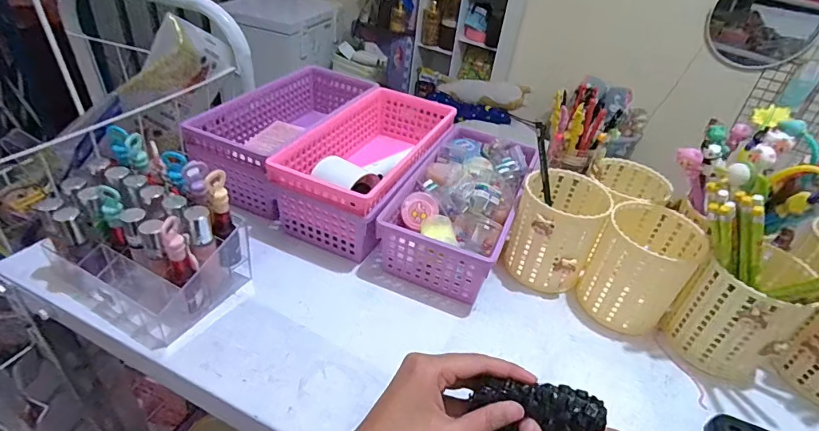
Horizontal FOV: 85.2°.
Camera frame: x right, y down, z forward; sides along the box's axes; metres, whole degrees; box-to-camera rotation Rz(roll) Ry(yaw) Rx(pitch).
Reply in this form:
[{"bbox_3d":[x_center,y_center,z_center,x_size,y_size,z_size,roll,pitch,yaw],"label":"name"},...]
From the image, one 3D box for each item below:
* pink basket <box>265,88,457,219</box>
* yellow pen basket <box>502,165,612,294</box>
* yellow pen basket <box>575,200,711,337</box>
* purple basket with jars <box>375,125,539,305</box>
[{"bbox_3d":[-0.039,-0.072,0.531,0.116,0.067,0.250,20,38,16],"label":"pink basket"},{"bbox_3d":[0.151,0.017,0.466,0.079,0.103,0.089,23,39,20],"label":"yellow pen basket"},{"bbox_3d":[0.220,0.053,0.431,0.082,0.101,0.083,26,40,22],"label":"yellow pen basket"},{"bbox_3d":[0.064,-0.016,0.511,0.115,0.083,0.235,19,38,15],"label":"purple basket with jars"}]

